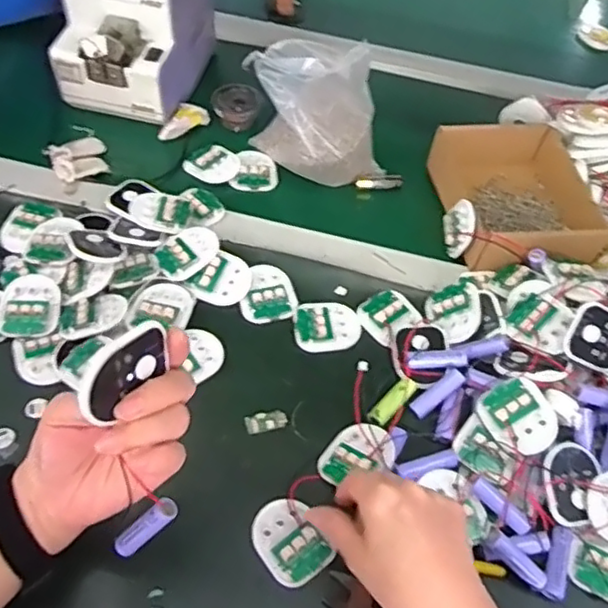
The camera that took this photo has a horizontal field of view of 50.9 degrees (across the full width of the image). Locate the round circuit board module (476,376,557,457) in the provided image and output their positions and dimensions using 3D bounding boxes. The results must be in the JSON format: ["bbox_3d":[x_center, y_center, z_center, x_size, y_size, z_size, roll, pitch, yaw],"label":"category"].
[{"bbox_3d":[0.165,0.087,0.492,0.050,0.009,0.058,-33,66,-1],"label":"round circuit board module"}]

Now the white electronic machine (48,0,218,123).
[{"bbox_3d":[-0.183,-0.313,0.704,0.123,0.147,0.179,16,56,8],"label":"white electronic machine"}]

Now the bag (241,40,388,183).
[{"bbox_3d":[0.013,-0.201,0.646,0.096,0.140,0.116,-35,64,-24],"label":"bag"}]

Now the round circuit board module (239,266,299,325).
[{"bbox_3d":[-0.032,-0.010,0.586,0.049,0.014,0.056,-4,55,-9],"label":"round circuit board module"}]

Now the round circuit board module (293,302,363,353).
[{"bbox_3d":[0.021,0.019,0.572,0.060,0.008,0.047,-6,55,-10],"label":"round circuit board module"}]

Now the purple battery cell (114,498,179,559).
[{"bbox_3d":[-0.098,0.139,0.395,0.053,0.011,0.014,-44,55,19],"label":"purple battery cell"}]

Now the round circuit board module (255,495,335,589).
[{"bbox_3d":[-0.010,0.168,0.453,0.044,0.007,0.060,-33,60,-22],"label":"round circuit board module"}]

